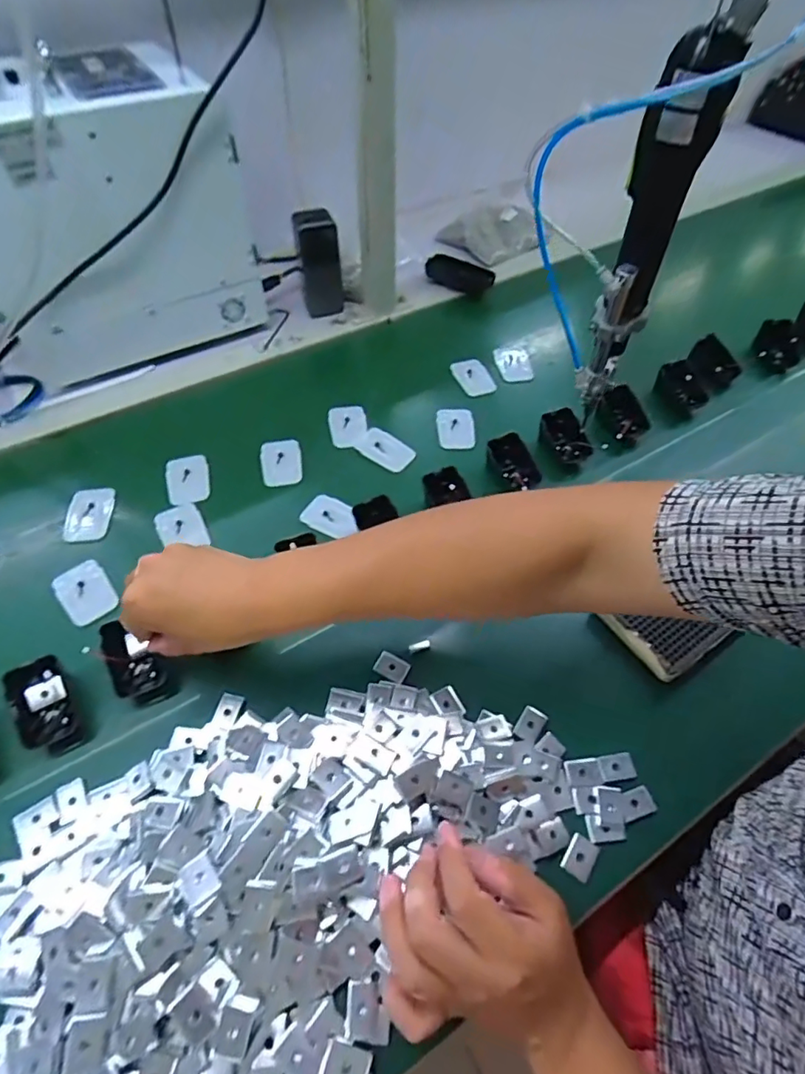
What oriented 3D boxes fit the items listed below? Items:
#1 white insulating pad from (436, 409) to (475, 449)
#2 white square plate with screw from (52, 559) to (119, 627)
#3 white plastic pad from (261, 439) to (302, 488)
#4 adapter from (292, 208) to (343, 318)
[{"bbox_3d":[0.068,-0.137,0.687,0.047,0.011,0.071,0,53,-1],"label":"white insulating pad"},{"bbox_3d":[-0.314,0.055,0.539,0.049,0.013,0.075,-33,61,-23],"label":"white square plate with screw"},{"bbox_3d":[-0.143,-0.087,0.643,0.046,0.011,0.065,-6,52,-9],"label":"white plastic pad"},{"bbox_3d":[-0.117,-0.387,0.779,0.059,0.127,0.047,-5,52,-8],"label":"adapter"}]

